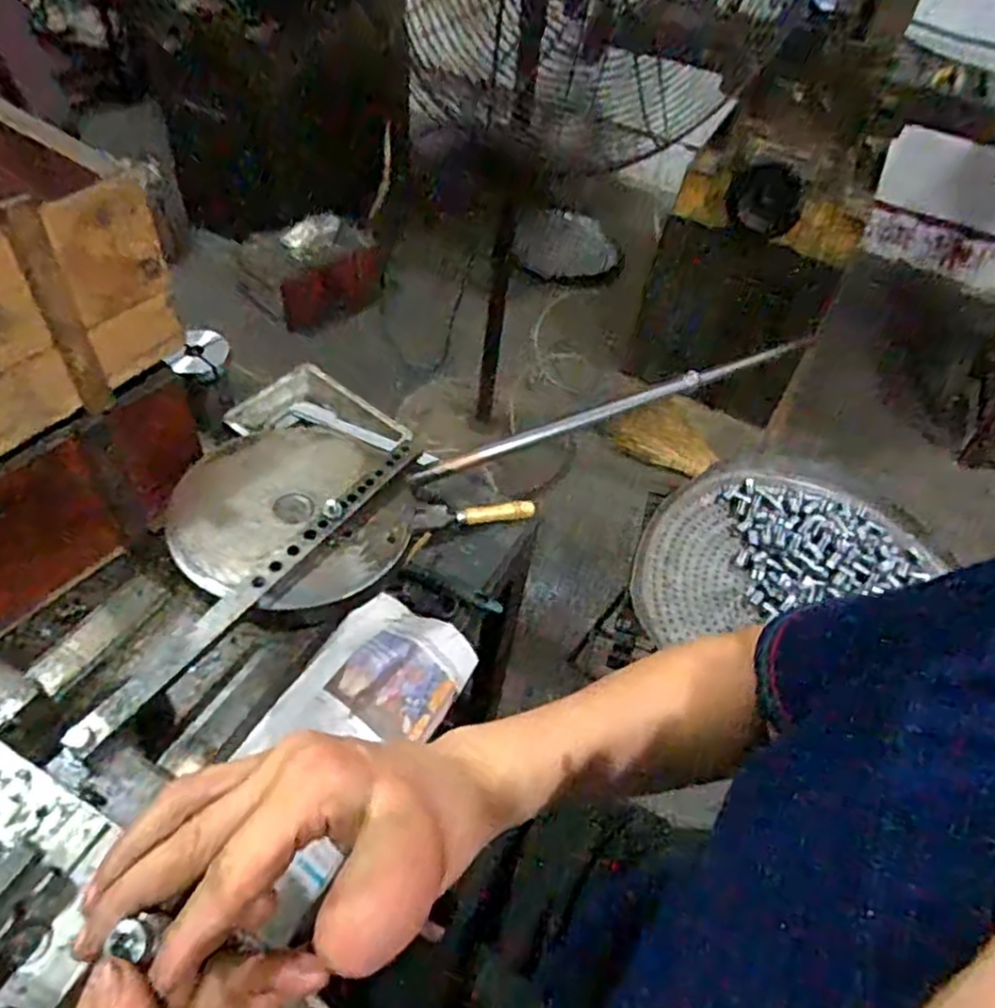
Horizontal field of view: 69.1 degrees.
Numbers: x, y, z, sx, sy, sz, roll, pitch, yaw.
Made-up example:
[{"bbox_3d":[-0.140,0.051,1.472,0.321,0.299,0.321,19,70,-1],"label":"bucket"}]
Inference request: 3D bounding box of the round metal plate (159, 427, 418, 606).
[{"bbox_3d":[-0.162,0.002,0.586,0.175,0.022,0.185,3,48,-4],"label":"round metal plate"}]

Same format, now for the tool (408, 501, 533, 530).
[{"bbox_3d":[-0.025,0.006,0.762,0.131,0.020,0.028,-7,50,-13],"label":"tool"}]

